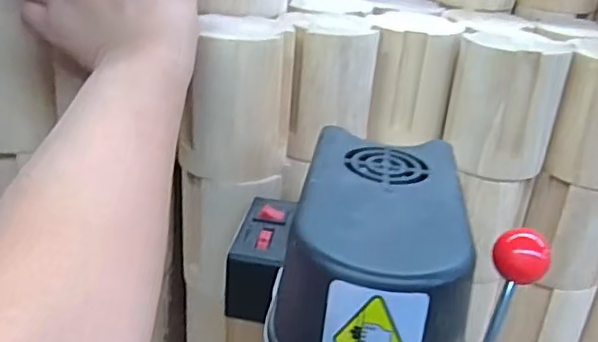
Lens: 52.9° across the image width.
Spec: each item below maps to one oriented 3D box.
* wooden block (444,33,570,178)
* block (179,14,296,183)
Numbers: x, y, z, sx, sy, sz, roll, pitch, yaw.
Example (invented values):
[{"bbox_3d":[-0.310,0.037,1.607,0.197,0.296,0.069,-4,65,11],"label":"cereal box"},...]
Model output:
[{"bbox_3d":[0.157,-0.052,0.464,0.082,0.097,0.058,14,28,17],"label":"wooden block"},{"bbox_3d":[-0.041,-0.051,0.420,0.067,0.094,0.066,7,27,4],"label":"block"}]

